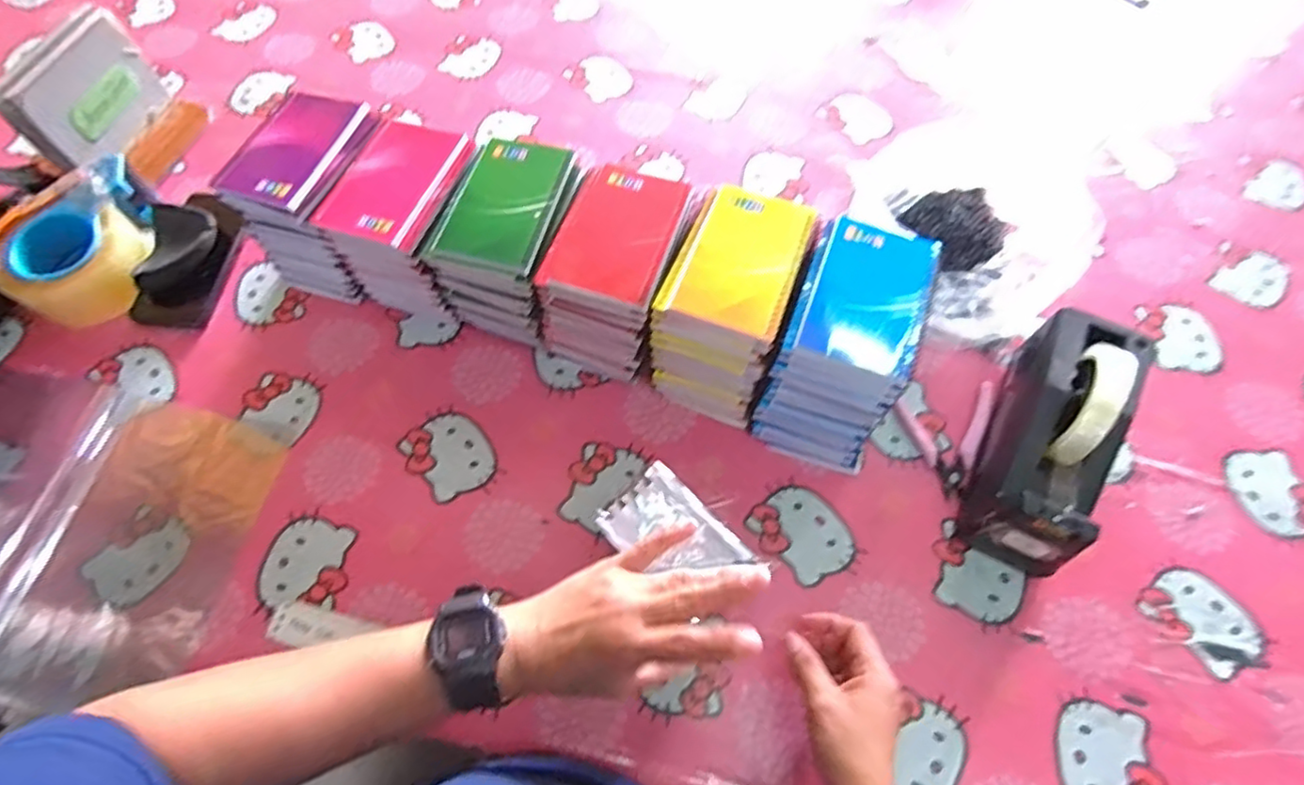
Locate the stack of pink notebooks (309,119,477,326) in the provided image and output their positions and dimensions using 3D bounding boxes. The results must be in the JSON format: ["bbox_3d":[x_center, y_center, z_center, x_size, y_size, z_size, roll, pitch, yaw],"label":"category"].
[{"bbox_3d":[-0.223,-0.158,0.609,0.101,0.131,0.133,17,66,8],"label":"stack of pink notebooks"}]

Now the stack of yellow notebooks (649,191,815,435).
[{"bbox_3d":[0.068,-0.071,0.556,0.094,0.146,0.140,21,65,10],"label":"stack of yellow notebooks"}]

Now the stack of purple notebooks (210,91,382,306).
[{"bbox_3d":[-0.319,-0.188,0.624,0.108,0.134,0.143,17,66,9],"label":"stack of purple notebooks"}]

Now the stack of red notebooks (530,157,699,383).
[{"bbox_3d":[-0.025,-0.102,0.579,0.102,0.135,0.141,20,65,10],"label":"stack of red notebooks"}]

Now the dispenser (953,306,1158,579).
[{"bbox_3d":[0.329,0.035,0.515,0.076,0.121,0.200,25,68,12],"label":"dispenser"}]

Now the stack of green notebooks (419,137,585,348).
[{"bbox_3d":[-0.124,-0.133,0.595,0.104,0.137,0.137,17,66,9],"label":"stack of green notebooks"}]

